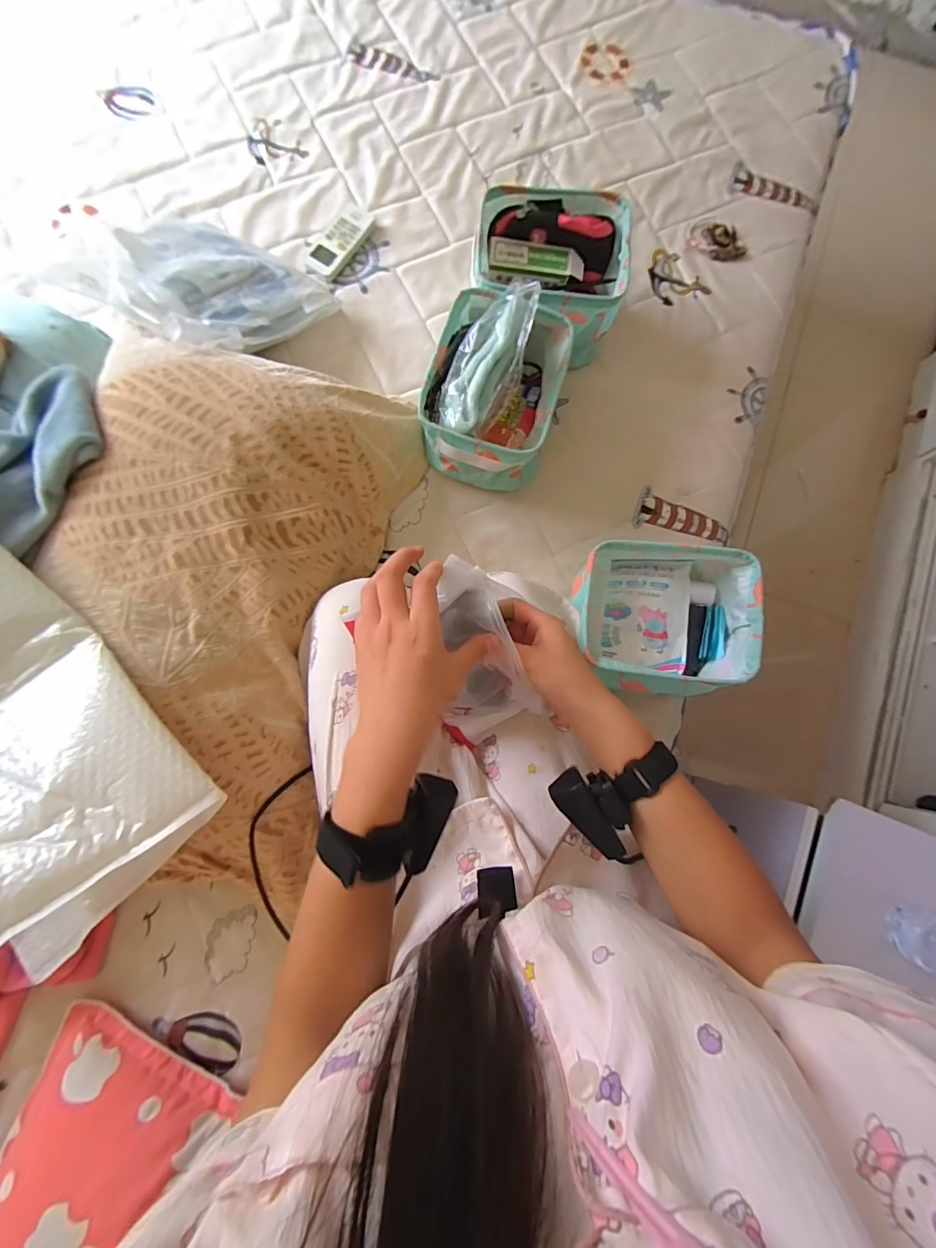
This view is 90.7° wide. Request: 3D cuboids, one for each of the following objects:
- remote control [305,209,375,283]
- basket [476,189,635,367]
[{"bbox_3d":[-0.202,-0.608,0.731,0.060,0.016,0.130,31,82,3],"label":"remote control"},{"bbox_3d":[0.114,-0.494,0.671,0.204,0.117,0.182,-2,81,-2],"label":"basket"}]

